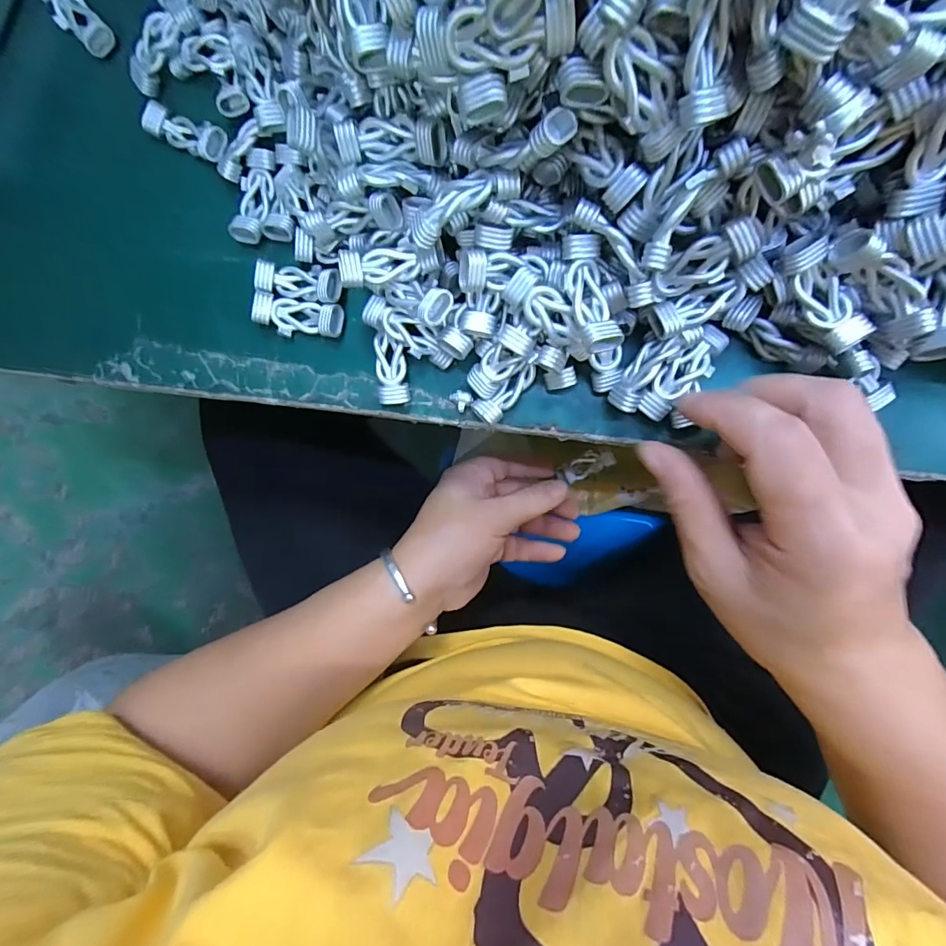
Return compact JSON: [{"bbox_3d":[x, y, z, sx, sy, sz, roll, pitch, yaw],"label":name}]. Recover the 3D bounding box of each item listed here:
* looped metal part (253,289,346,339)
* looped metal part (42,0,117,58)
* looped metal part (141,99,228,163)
[{"bbox_3d":[-0.086,-0.077,0.234,0.041,0.013,0.018,11,94,8],"label":"looped metal part"},{"bbox_3d":[-0.201,-0.230,0.239,0.017,0.012,0.042,-44,86,7],"label":"looped metal part"},{"bbox_3d":[-0.142,-0.169,0.236,0.041,0.010,0.016,25,96,6],"label":"looped metal part"}]

